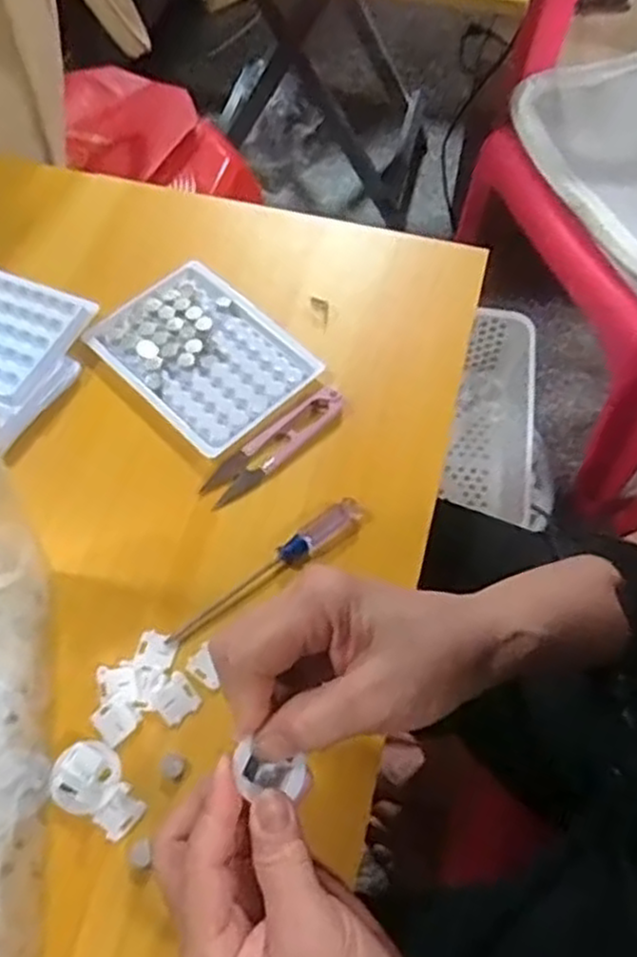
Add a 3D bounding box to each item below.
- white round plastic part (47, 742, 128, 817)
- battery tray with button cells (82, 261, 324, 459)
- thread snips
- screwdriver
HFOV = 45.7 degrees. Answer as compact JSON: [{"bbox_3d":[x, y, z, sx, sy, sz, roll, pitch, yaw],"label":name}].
[{"bbox_3d":[-0.111,0.142,0.359,0.032,0.011,0.031,0,61,0],"label":"white round plastic part"},{"bbox_3d":[-0.074,-0.081,0.483,0.129,0.009,0.096,40,68,19],"label":"battery tray with button cells"},{"bbox_3d":[-0.026,-0.021,0.451,0.029,0.011,0.099,38,68,19],"label":"thread snips"},{"bbox_3d":[-0.026,0.051,0.412,0.126,0.014,0.016,-36,67,-18],"label":"screwdriver"}]

